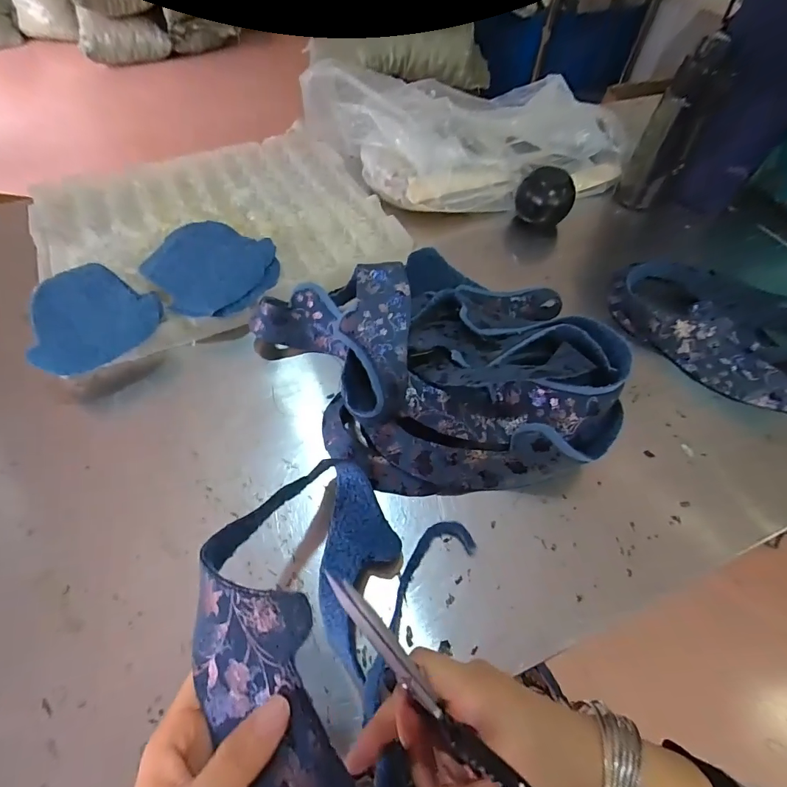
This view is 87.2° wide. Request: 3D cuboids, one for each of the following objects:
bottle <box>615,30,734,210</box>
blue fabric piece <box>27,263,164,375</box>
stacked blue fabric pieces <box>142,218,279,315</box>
[{"bbox_3d":[0.393,-0.367,0.595,0.075,0.202,0.066,27,60,15],"label":"bottle"},{"bbox_3d":[-0.338,-0.085,0.449,0.139,0.016,0.125,31,62,18],"label":"blue fabric piece"},{"bbox_3d":[-0.227,-0.162,0.515,0.138,0.031,0.171,-36,65,-22],"label":"stacked blue fabric pieces"}]

